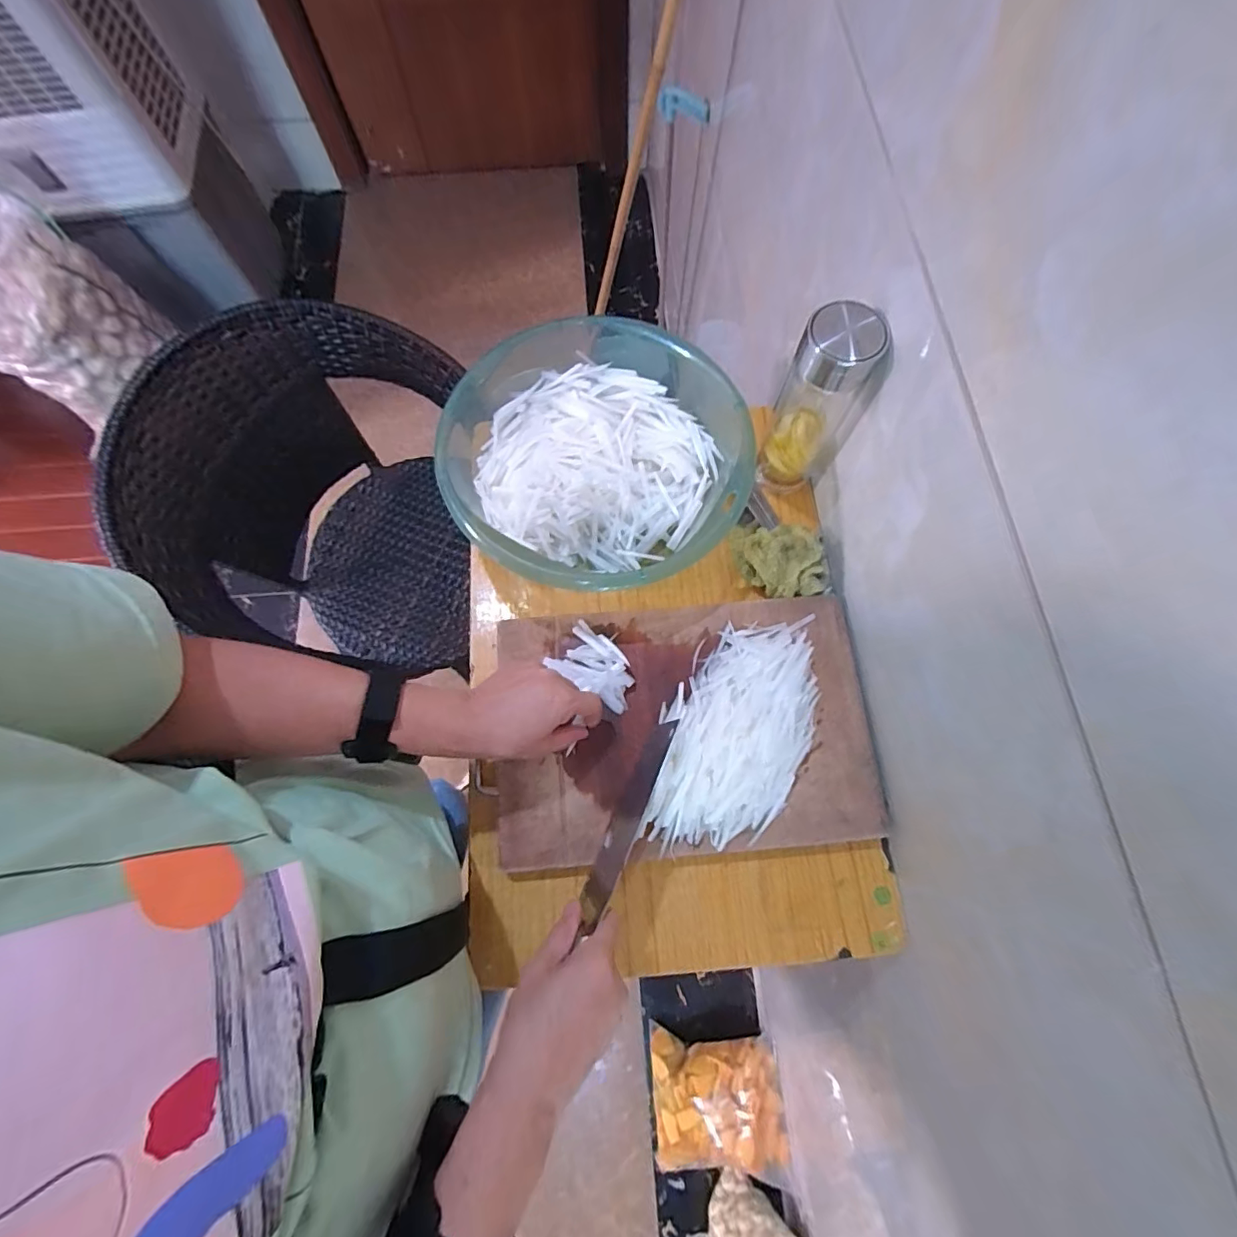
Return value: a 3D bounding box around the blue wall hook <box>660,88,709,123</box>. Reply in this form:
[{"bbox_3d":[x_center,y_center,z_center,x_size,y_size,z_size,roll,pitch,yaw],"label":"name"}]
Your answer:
[{"bbox_3d":[0.117,-0.911,0.933,0.084,0.046,0.018,4,73,2],"label":"blue wall hook"}]

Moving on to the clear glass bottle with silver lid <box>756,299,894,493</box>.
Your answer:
[{"bbox_3d":[0.193,-0.210,0.522,0.067,0.202,0.062,-11,73,-3],"label":"clear glass bottle with silver lid"}]

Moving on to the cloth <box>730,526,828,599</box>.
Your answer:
[{"bbox_3d":[0.170,-0.061,0.560,0.104,0.049,0.070,17,73,5],"label":"cloth"}]

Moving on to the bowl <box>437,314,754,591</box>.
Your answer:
[{"bbox_3d":[-0.019,-0.159,0.554,0.290,0.100,0.274,0,73,0],"label":"bowl"}]

